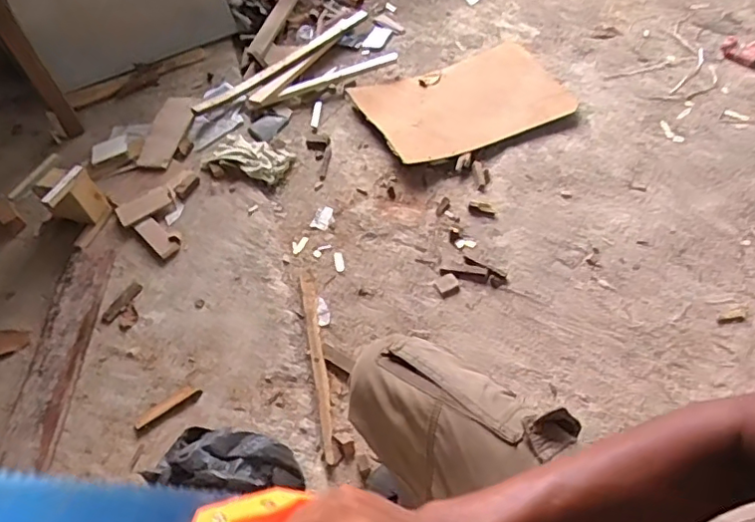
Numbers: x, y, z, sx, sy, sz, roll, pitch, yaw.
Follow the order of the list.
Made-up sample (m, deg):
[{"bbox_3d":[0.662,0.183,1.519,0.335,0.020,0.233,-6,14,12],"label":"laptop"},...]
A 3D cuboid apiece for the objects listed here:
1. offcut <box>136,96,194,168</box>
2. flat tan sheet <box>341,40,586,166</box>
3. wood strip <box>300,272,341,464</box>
[{"bbox_3d":[-0.588,-0.371,1.625,0.093,0.024,0.265,18,62,-5],"label":"offcut"},{"bbox_3d":[0.252,-0.473,1.676,0.547,0.020,0.382,-23,53,-9],"label":"flat tan sheet"},{"bbox_3d":[-0.126,0.199,1.212,0.027,0.008,0.447,-13,52,-1],"label":"wood strip"}]

